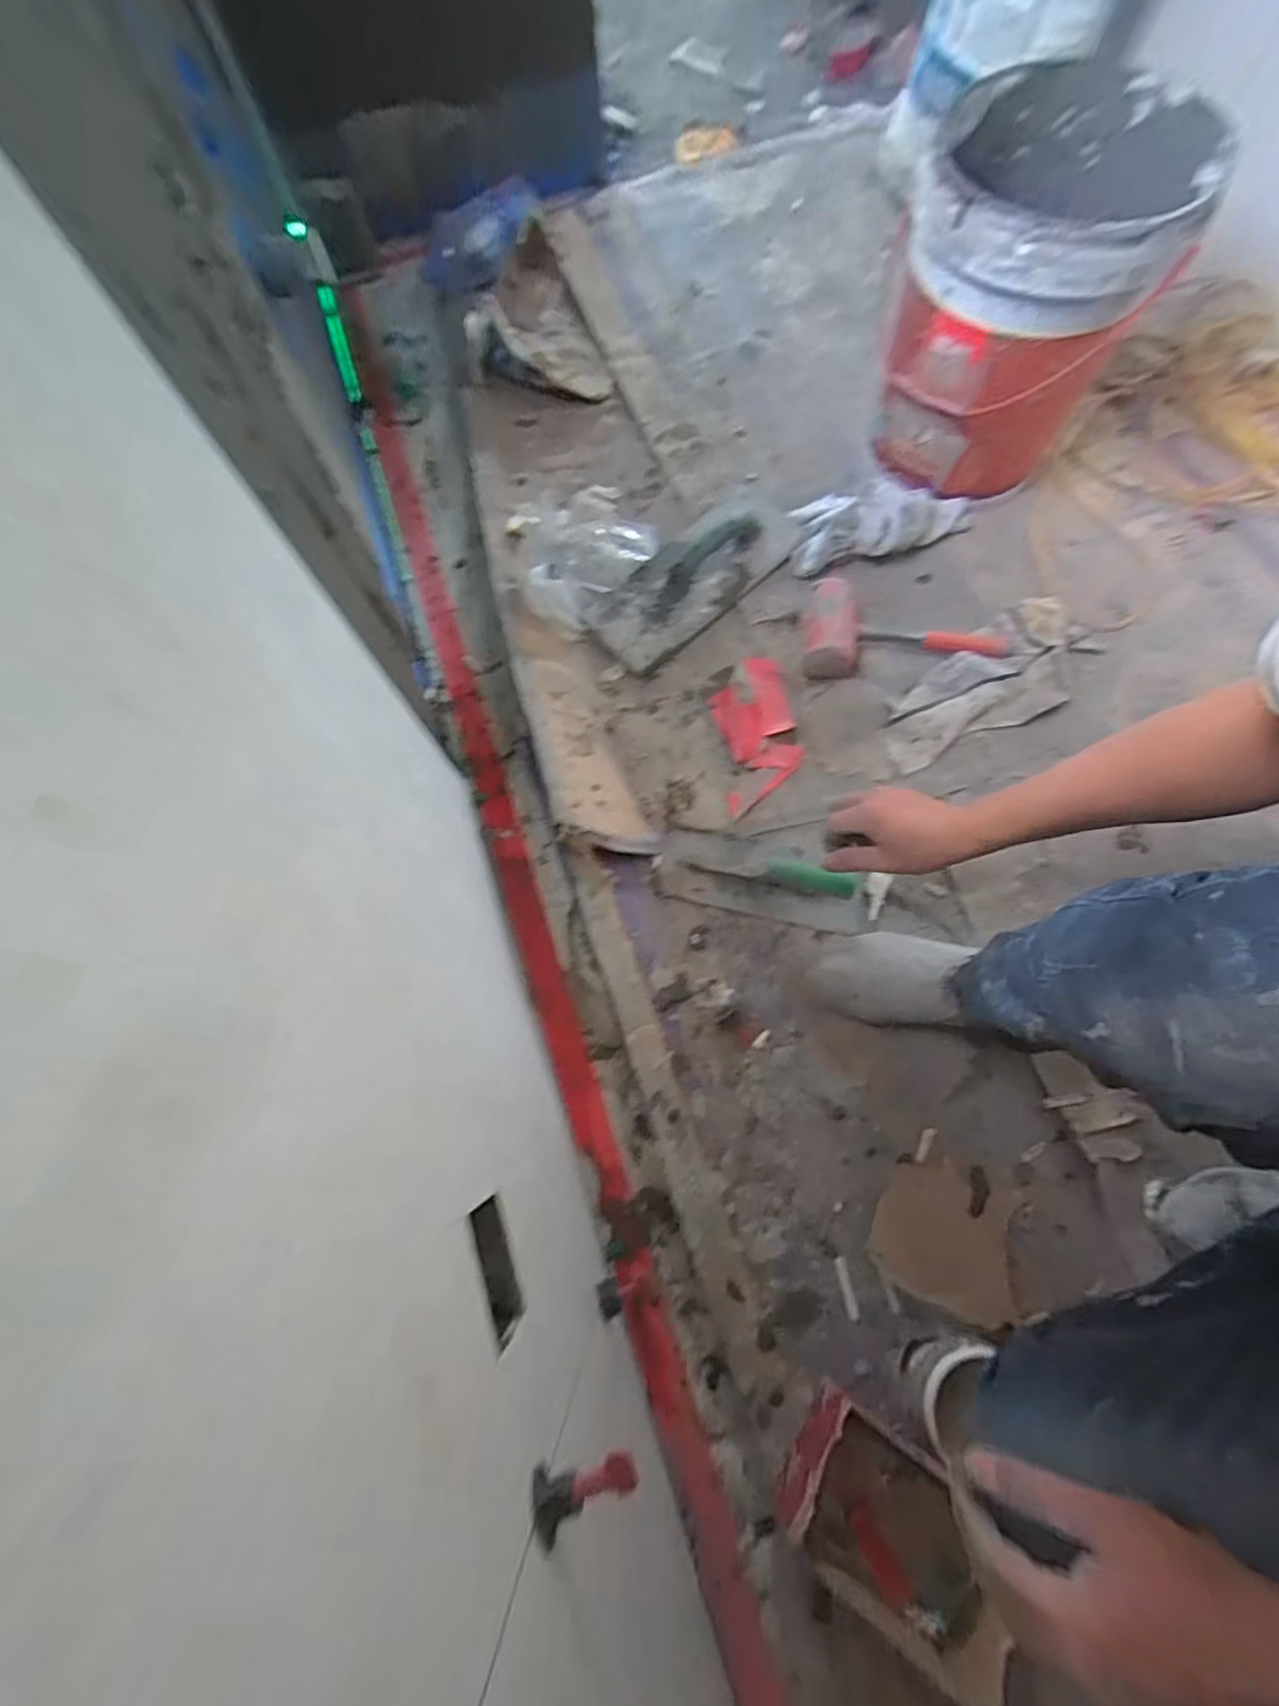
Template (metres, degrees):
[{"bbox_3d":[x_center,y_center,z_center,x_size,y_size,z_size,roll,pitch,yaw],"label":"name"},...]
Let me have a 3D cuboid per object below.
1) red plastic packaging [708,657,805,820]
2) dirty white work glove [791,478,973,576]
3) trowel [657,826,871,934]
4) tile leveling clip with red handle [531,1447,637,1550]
[{"bbox_3d":[0.159,-0.166,0.873,0.108,0.015,0.220,-8,70,-1],"label":"red plastic packaging"},{"bbox_3d":[0.349,-0.498,0.946,0.274,0.043,0.130,-16,71,-4],"label":"dirty white work glove"},{"bbox_3d":[0.157,0.019,0.793,0.262,0.052,0.112,10,71,6],"label":"trowel"},{"bbox_3d":[-0.027,0.319,0.321,0.050,0.021,0.024,-17,71,-4],"label":"tile leveling clip with red handle"}]

